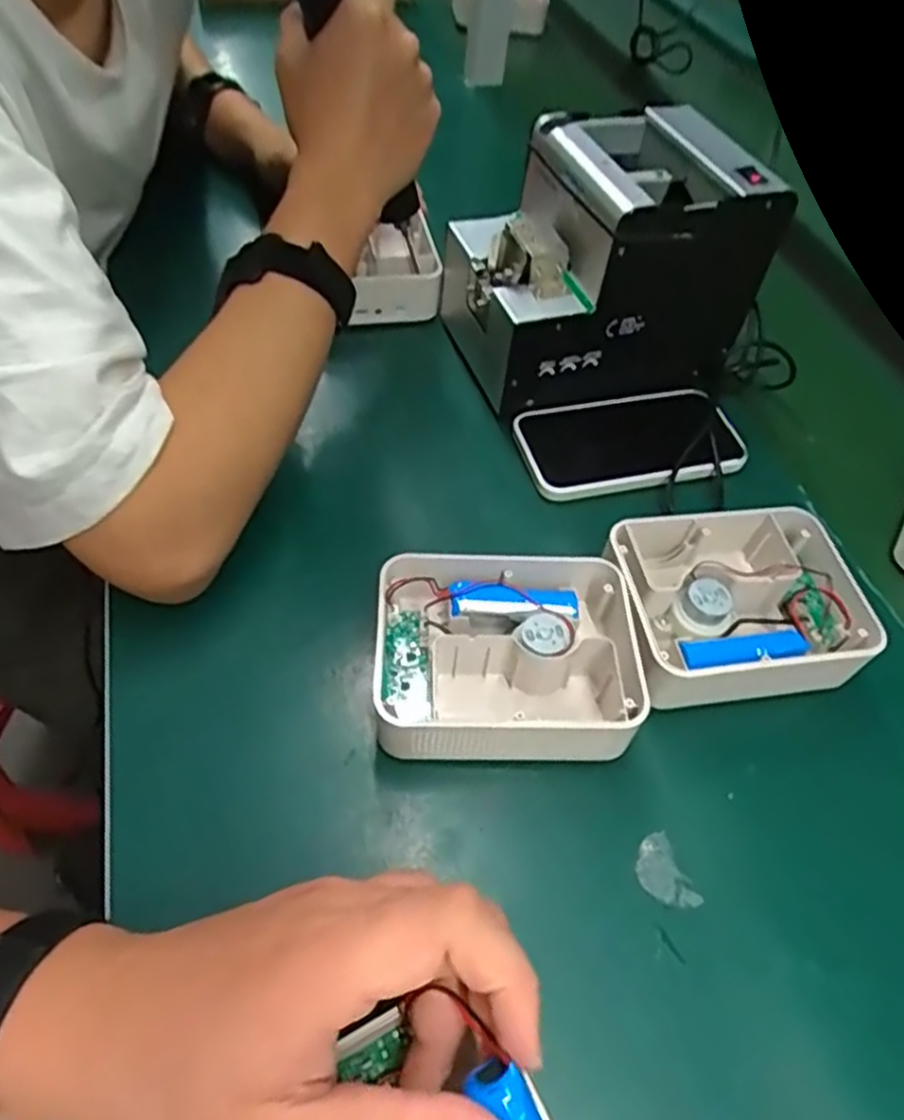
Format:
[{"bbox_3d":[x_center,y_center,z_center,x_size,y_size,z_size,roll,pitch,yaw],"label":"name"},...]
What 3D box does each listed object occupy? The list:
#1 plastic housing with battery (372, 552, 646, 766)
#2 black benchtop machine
[{"bbox_3d":[0.026,0.048,0.373,0.126,0.043,0.100,1,53,-4],"label":"plastic housing with battery"},{"bbox_3d":[0.101,-0.203,0.509,0.184,0.147,0.136,-10,54,-11],"label":"black benchtop machine"}]

